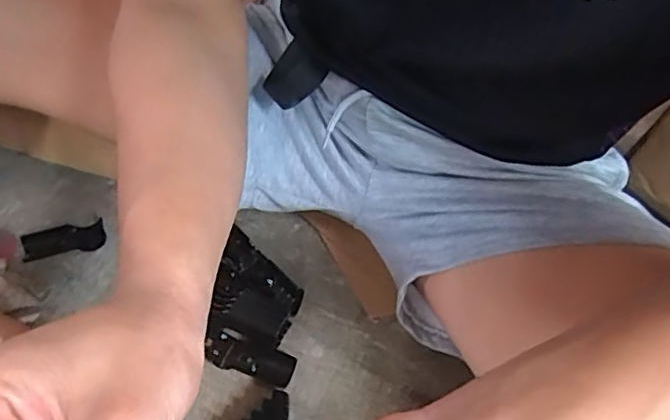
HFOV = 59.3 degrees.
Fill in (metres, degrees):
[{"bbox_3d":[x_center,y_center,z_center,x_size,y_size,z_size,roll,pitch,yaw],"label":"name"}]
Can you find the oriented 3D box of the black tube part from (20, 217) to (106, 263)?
[{"bbox_3d":[-0.285,0.032,0.620,0.080,0.009,0.037,-12,54,-13],"label":"black tube part"}]

